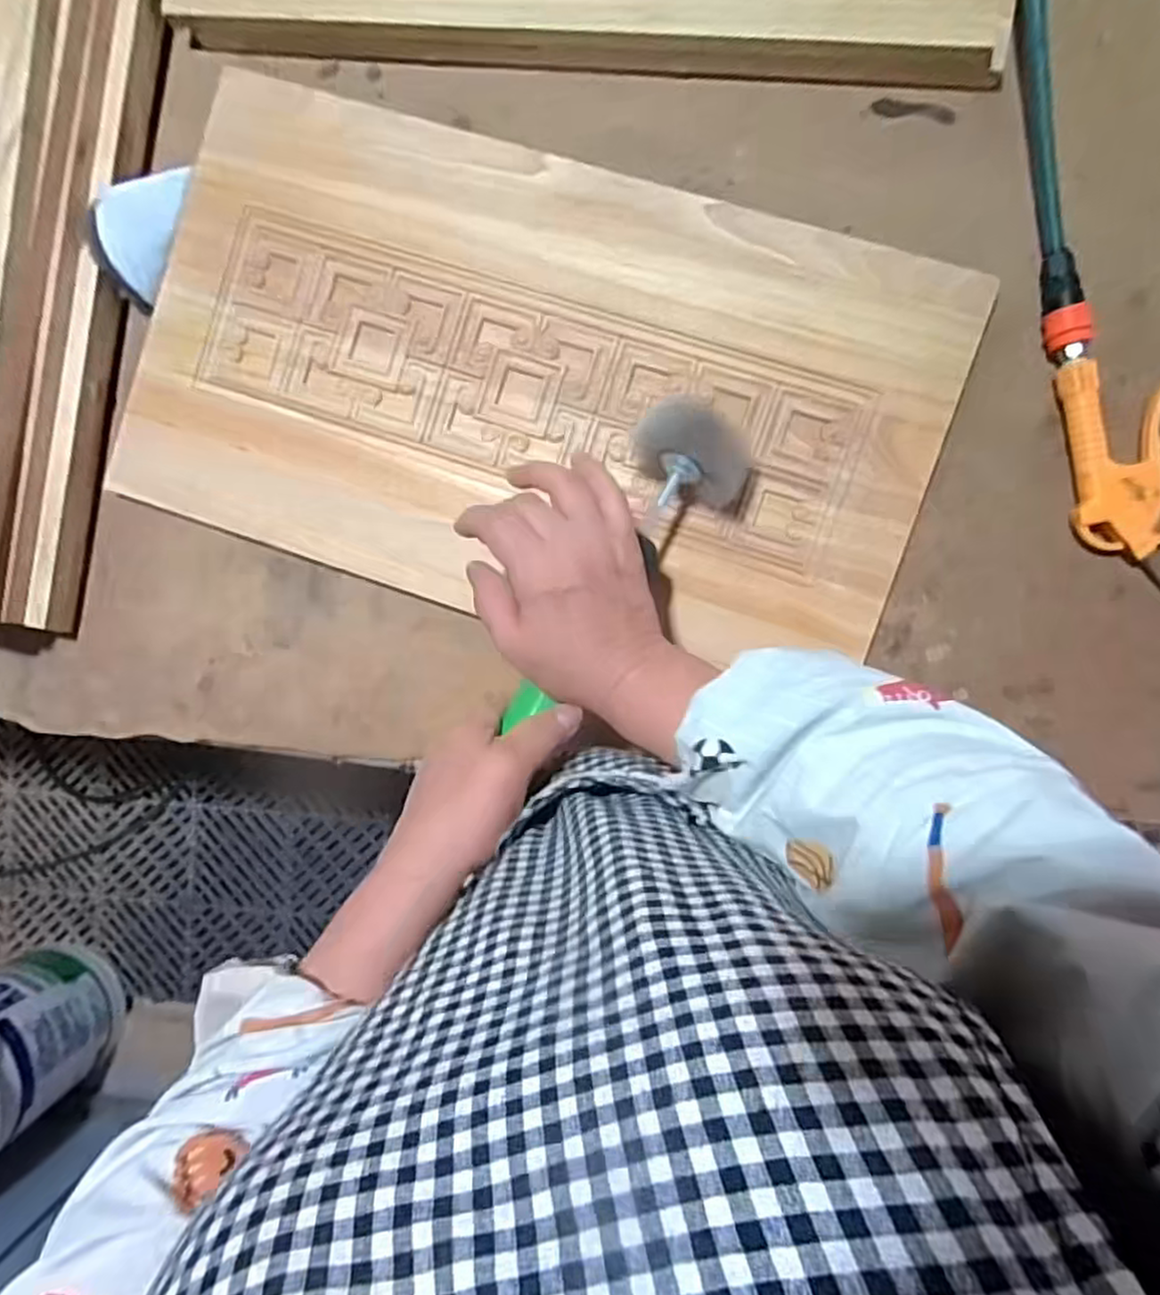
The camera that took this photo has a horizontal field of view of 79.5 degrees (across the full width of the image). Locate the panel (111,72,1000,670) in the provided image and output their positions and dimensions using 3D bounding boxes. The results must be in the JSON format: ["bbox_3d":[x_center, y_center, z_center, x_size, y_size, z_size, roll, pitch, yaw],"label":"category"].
[{"bbox_3d":[-0.036,-0.181,0.496,0.559,0.017,0.313,19,96,5],"label":"panel"}]

